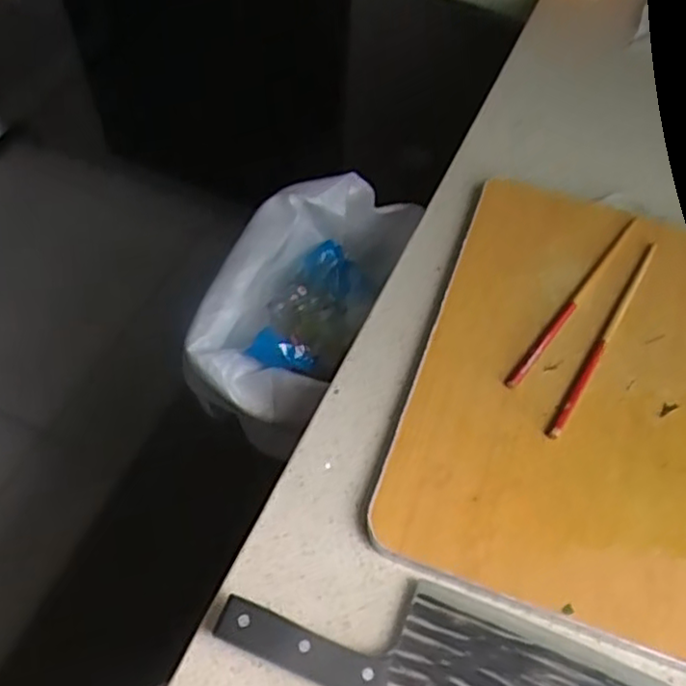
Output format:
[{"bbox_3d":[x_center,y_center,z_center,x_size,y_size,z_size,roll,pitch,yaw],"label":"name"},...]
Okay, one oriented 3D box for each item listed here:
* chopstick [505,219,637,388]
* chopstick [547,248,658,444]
[{"bbox_3d":[0.206,-0.041,0.607,0.010,0.006,0.232,33,62,21],"label":"chopstick"},{"bbox_3d":[0.223,-0.010,0.581,0.010,0.005,0.233,29,61,19],"label":"chopstick"}]

